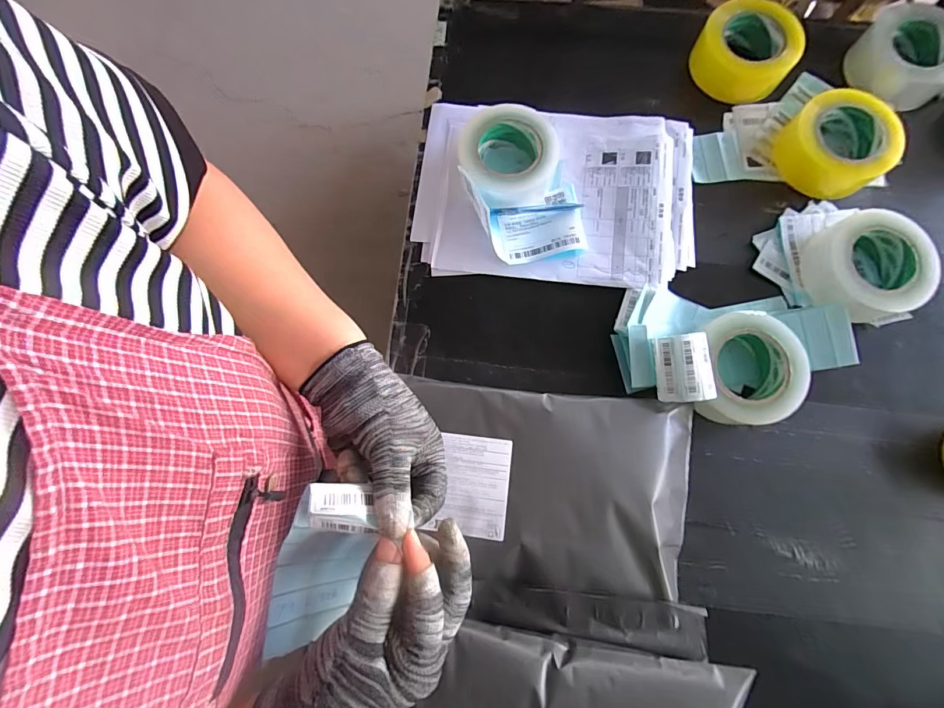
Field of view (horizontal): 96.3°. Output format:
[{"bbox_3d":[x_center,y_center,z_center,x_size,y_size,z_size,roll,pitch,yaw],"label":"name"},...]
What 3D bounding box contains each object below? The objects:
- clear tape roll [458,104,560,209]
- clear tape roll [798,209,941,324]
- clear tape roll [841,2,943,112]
[{"bbox_3d":[0.046,-0.250,0.539,0.120,0.048,0.121,0,79,1],"label":"clear tape roll"},{"bbox_3d":[0.464,-0.102,0.501,0.107,0.066,0.114,0,79,1],"label":"clear tape roll"},{"bbox_3d":[0.579,-0.392,0.565,0.105,0.064,0.132,-25,80,-4],"label":"clear tape roll"}]

